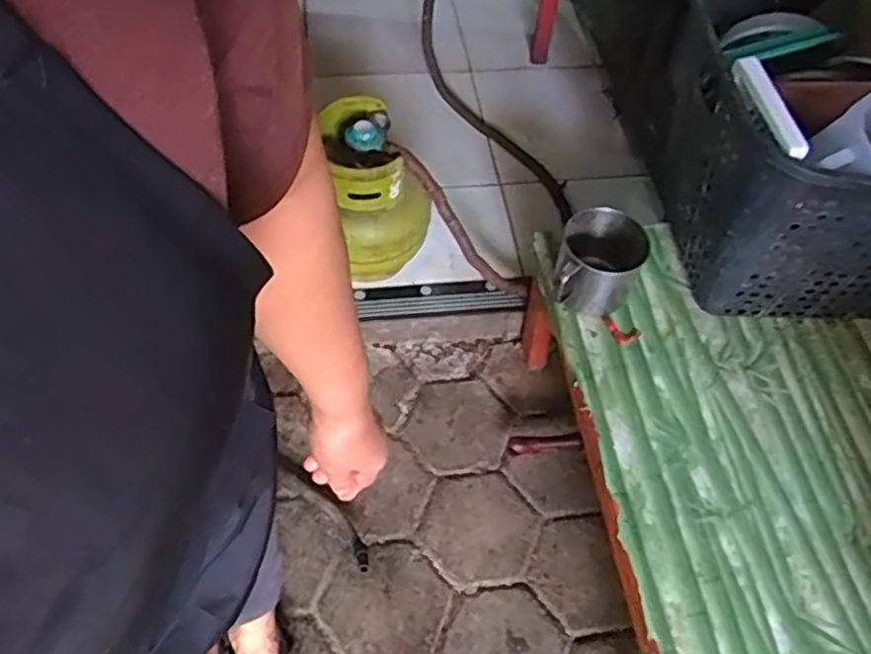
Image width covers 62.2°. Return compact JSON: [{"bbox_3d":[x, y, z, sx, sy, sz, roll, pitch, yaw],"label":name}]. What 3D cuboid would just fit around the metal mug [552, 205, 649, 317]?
[{"bbox_3d":[0.239,-0.093,1.057,0.116,0.099,0.126,13,55,5],"label":"metal mug"}]

